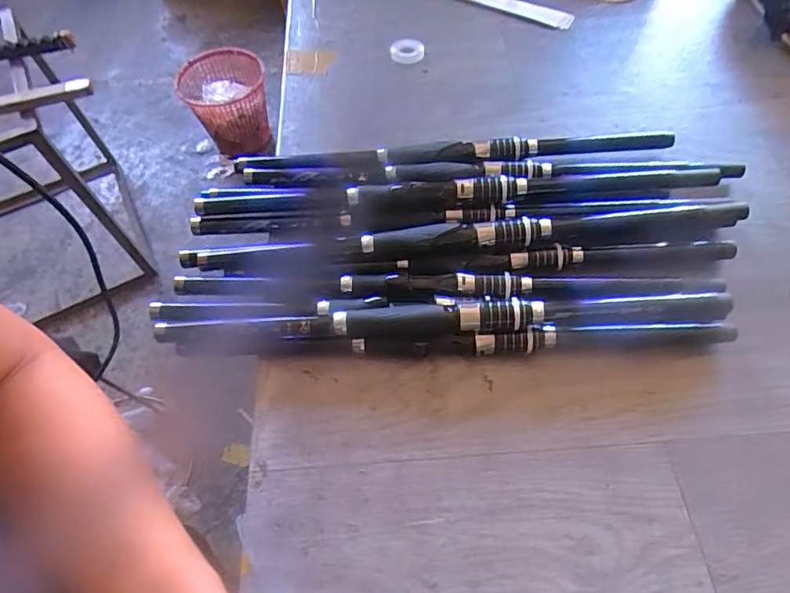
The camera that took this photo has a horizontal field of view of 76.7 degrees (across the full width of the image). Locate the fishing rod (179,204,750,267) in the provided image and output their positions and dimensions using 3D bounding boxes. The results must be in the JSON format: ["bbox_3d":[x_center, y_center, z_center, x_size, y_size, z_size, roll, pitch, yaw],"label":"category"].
[{"bbox_3d":[0.064,-0.061,0.511,0.563,0.027,0.023,-4,59,1],"label":"fishing rod"}]

